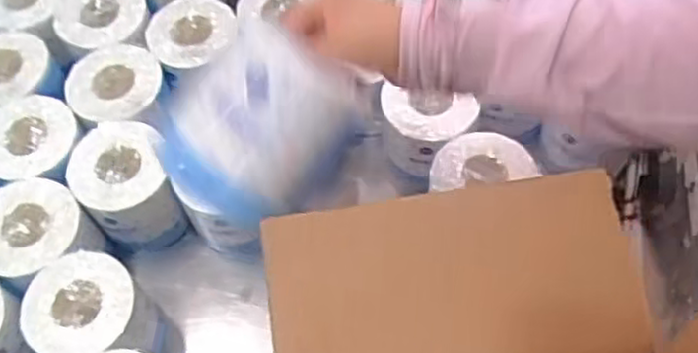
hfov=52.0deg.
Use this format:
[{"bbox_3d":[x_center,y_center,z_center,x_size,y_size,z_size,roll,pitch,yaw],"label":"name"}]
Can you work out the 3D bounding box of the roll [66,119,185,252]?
[{"bbox_3d":[-0.222,0.011,0.728,0.097,0.083,0.107,-18,61,-7],"label":"roll"}]

